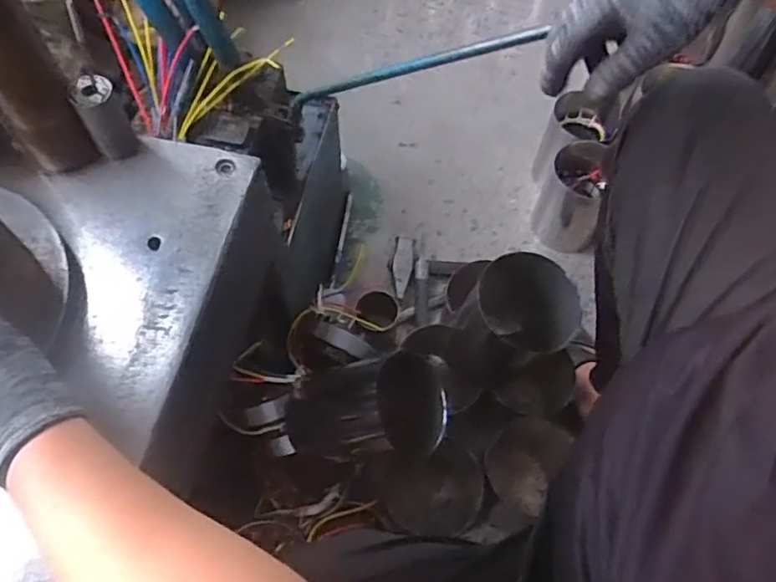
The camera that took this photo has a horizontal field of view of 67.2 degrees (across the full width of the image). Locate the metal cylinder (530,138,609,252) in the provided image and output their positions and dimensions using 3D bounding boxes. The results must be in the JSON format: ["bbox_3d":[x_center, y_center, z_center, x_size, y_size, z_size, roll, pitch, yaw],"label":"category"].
[{"bbox_3d":[0.330,-0.161,1.034,0.115,0.148,0.138,20,62,9],"label":"metal cylinder"}]

